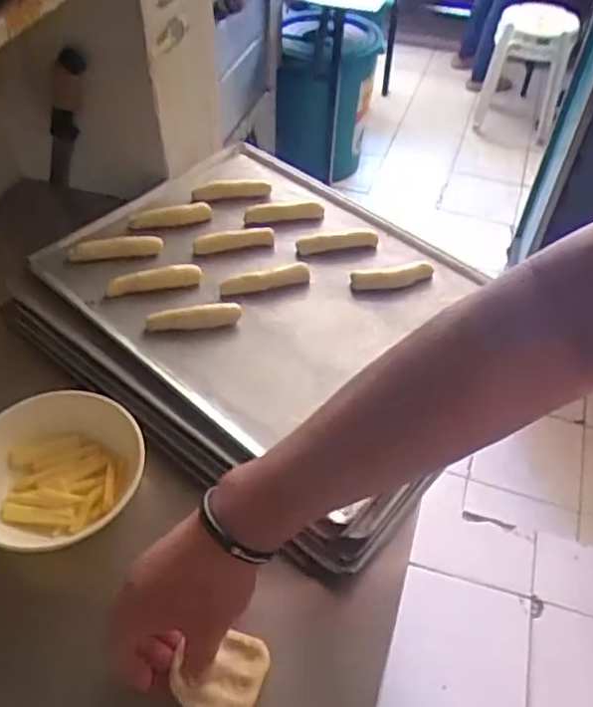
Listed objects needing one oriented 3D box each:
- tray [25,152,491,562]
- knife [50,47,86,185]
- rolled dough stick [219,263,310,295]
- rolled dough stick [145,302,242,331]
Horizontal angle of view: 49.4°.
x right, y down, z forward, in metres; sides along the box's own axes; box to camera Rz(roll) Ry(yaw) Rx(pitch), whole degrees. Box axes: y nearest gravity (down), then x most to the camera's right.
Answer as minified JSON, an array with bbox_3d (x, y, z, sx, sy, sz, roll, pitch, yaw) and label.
[{"bbox_3d":[-0.025,-0.067,0.682,0.435,0.041,0.329,36,57,26],"label":"tray"},{"bbox_3d":[-0.282,-0.280,0.780,0.030,0.205,0.017,34,53,-2],"label":"knife"},{"bbox_3d":[-0.033,-0.077,0.671,0.093,0.012,0.023,-11,50,-11],"label":"rolled dough stick"},{"bbox_3d":[-0.102,-0.036,0.637,0.092,0.015,0.023,-5,49,-7],"label":"rolled dough stick"}]

